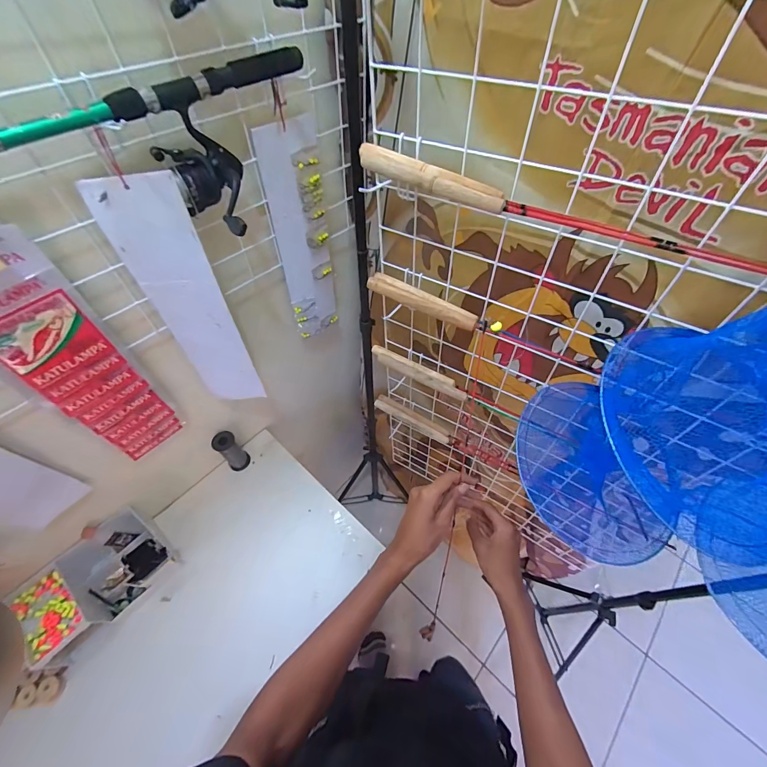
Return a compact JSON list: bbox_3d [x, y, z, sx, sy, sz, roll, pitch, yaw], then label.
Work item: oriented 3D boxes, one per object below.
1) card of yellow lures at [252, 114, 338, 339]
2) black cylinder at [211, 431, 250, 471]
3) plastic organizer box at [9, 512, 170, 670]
[{"bbox_3d":[-0.142,-0.243,0.656,0.097,0.397,0.017,-27,58,-20],"label":"card of yellow lures"},{"bbox_3d":[-0.359,0.159,0.843,0.050,0.114,0.052,-37,63,-23],"label":"black cylinder"},{"bbox_3d":[-0.544,0.381,0.690,0.232,0.102,0.147,-39,64,-24],"label":"plastic organizer box"}]

